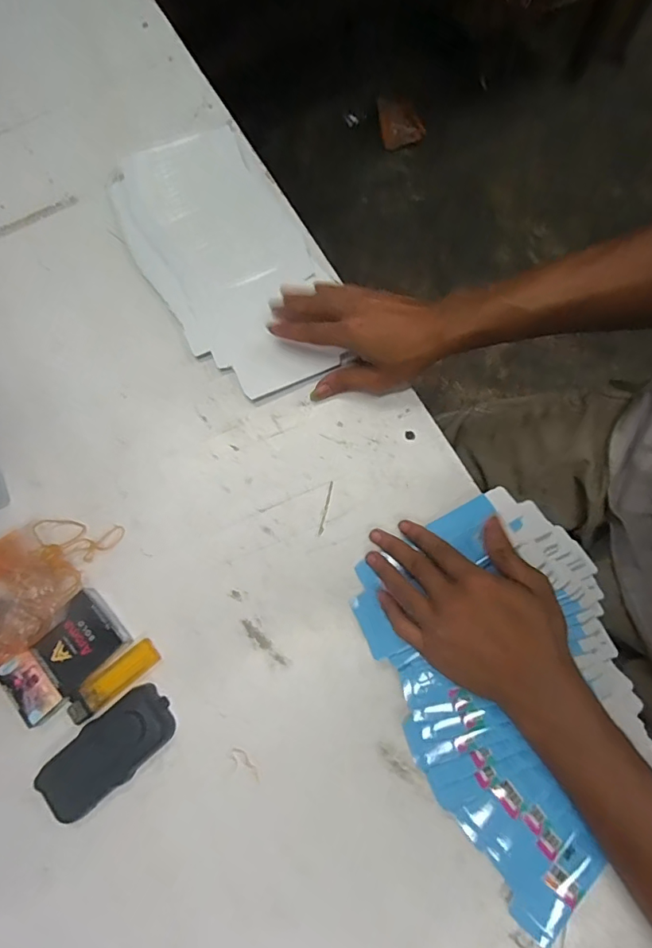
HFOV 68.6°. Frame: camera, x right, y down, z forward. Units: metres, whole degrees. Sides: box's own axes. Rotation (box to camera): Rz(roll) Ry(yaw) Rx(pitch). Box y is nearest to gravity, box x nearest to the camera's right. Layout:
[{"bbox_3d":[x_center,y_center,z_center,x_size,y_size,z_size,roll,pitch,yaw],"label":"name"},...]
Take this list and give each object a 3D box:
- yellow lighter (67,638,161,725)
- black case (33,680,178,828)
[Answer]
[{"bbox_3d":[-0.180,0.174,0.405,0.081,0.010,0.025,-39,75,-8],"label":"yellow lighter"},{"bbox_3d":[-0.175,0.221,0.380,0.106,0.016,0.053,-38,75,-8],"label":"black case"}]

